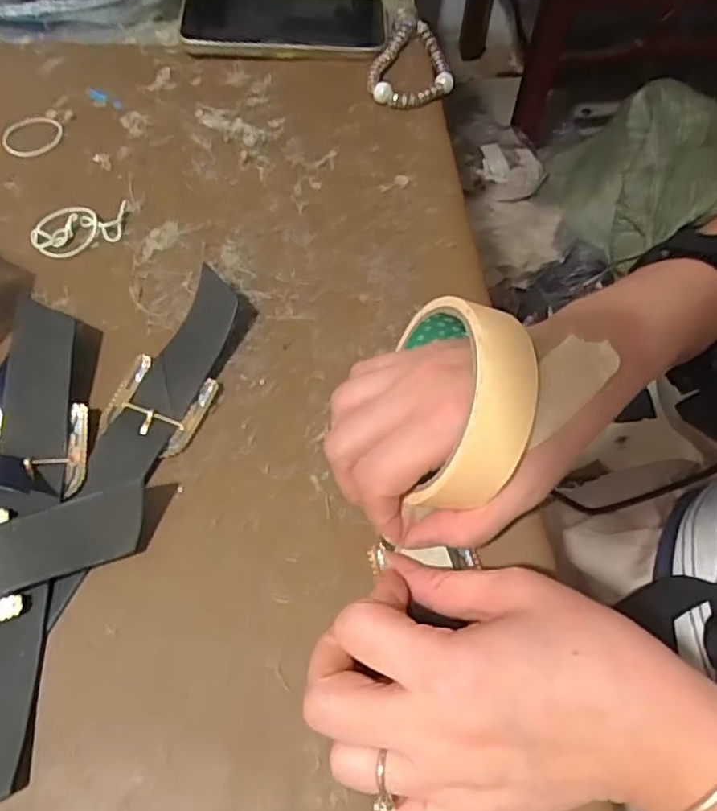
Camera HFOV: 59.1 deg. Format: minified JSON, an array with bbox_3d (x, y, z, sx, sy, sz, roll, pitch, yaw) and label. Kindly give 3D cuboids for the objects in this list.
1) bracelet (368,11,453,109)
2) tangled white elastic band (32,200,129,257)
[{"bbox_3d":[0.044,-0.257,0.473,0.059,0.017,0.095,16,60,8],"label":"bracelet"},{"bbox_3d":[-0.170,-0.109,0.386,0.053,0.008,0.040,-3,59,-4],"label":"tangled white elastic band"}]

